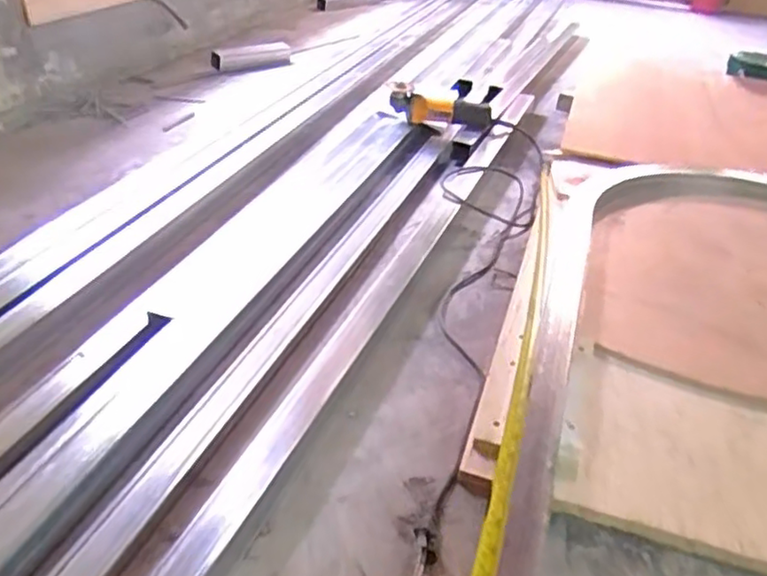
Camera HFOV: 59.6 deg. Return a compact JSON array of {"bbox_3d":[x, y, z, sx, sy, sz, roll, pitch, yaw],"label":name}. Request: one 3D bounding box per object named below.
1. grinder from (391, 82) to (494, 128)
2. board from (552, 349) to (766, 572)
[{"bbox_3d":[0.142,-0.448,1.658,0.258,0.095,0.080,6,33,1],"label":"grinder"},{"bbox_3d":[0.444,0.225,0.847,0.421,0.027,0.277,15,34,14],"label":"board"}]

